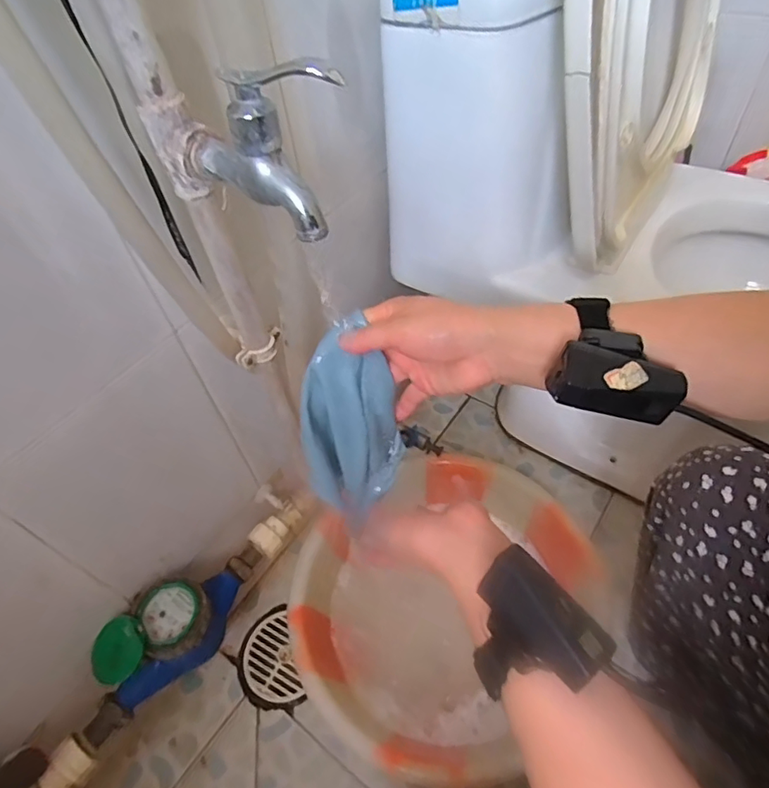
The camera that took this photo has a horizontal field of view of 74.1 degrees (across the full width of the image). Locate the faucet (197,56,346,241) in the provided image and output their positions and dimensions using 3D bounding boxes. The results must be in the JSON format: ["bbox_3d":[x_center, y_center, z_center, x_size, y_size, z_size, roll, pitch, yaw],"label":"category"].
[{"bbox_3d":[-0.074,-0.147,0.298,0.111,0.084,0.033,34,62,29],"label":"faucet"}]

